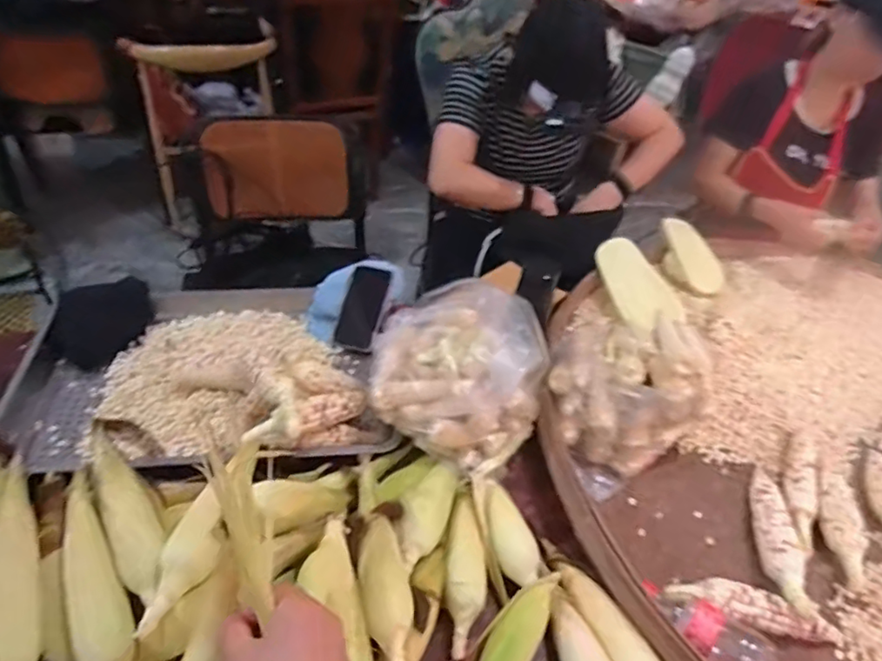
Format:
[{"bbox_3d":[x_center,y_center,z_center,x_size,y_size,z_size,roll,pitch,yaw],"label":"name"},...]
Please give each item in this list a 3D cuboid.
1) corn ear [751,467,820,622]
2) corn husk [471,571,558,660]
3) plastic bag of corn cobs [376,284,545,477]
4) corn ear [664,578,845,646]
[{"bbox_3d":[0.474,0.289,0.832,0.052,0.049,0.243,11,43,4],"label":"corn ear"},{"bbox_3d":[0.060,0.391,0.674,0.065,0.041,0.276,28,47,21],"label":"corn husk"},{"bbox_3d":[0.033,0.052,0.905,0.255,0.153,0.250,21,45,15],"label":"plastic bag of corn cobs"},{"bbox_3d":[0.400,0.357,0.749,0.229,0.047,0.049,11,43,5],"label":"corn ear"}]

